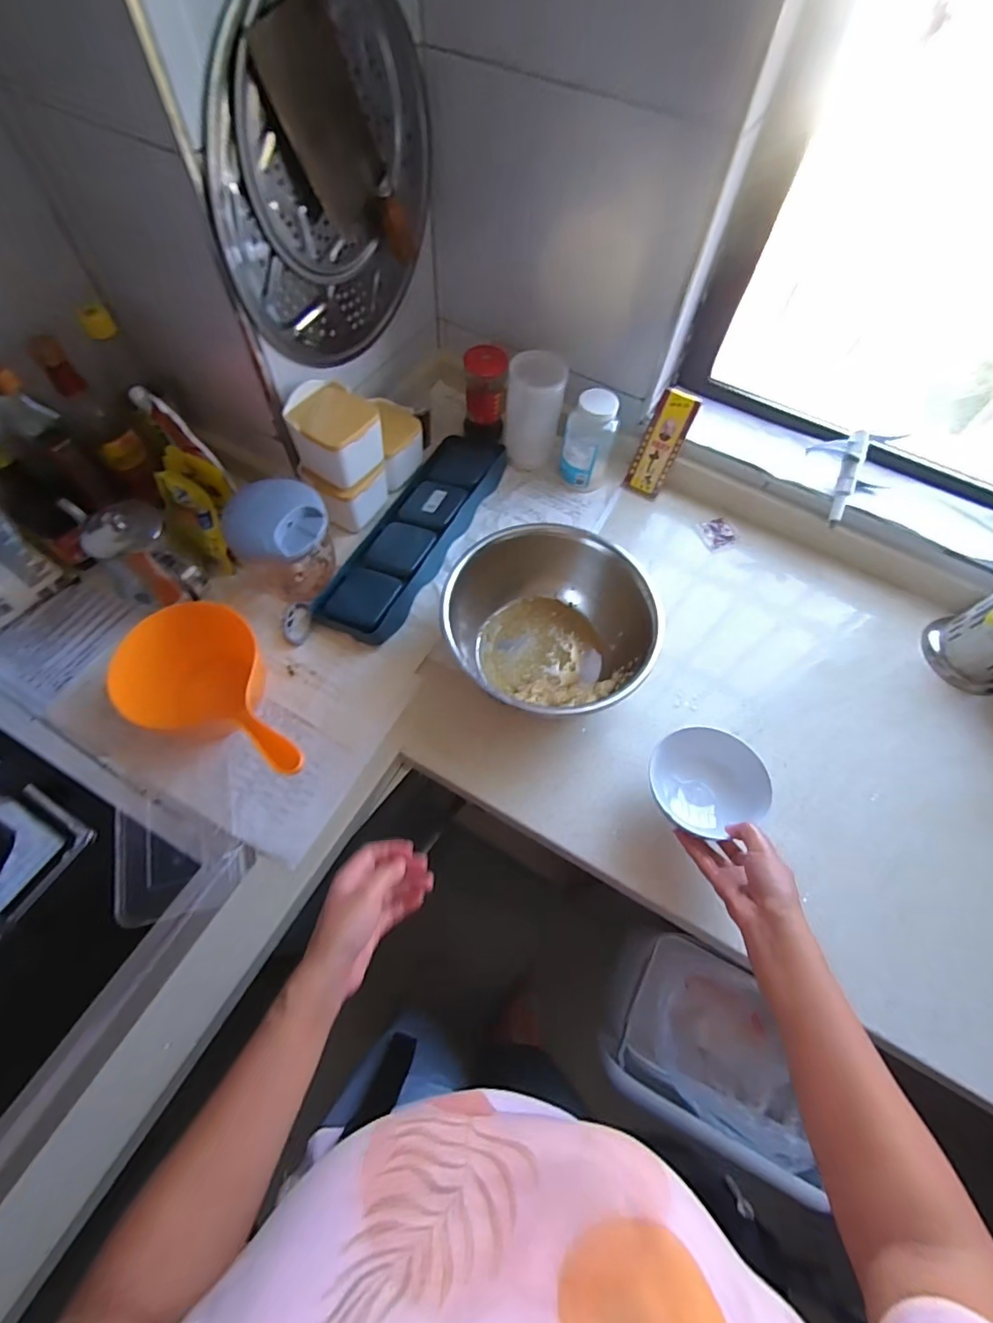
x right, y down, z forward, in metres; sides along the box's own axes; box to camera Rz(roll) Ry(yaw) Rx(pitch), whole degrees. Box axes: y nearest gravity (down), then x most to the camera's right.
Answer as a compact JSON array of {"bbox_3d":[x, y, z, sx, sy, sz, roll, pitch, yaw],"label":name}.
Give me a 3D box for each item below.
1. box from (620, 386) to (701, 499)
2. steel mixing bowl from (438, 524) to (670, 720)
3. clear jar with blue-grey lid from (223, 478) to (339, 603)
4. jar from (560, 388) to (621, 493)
[{"bbox_3d":[0.251,-0.331,0.806,0.058,0.155,0.029,30,40,11],"label":"box"},{"bbox_3d":[0.064,-0.032,0.659,0.247,0.135,0.224,-17,66,-11],"label":"steel mixing bowl"},{"bbox_3d":[-0.272,-0.151,0.693,0.112,0.123,0.116,1,64,-3],"label":"clear jar with blue-grey lid"},{"bbox_3d":[0.140,-0.329,0.796,0.074,0.138,0.064,19,65,6],"label":"jar"}]

